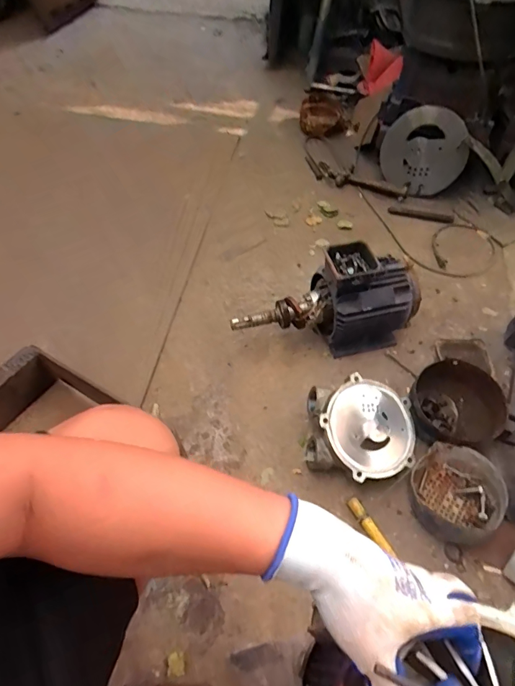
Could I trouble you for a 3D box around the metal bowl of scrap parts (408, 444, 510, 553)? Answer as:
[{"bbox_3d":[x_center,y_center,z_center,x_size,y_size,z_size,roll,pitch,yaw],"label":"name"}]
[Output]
[{"bbox_3d":[0.388,0.292,0.826,0.173,0.094,0.161,2,55,-2],"label":"metal bowl of scrap parts"}]

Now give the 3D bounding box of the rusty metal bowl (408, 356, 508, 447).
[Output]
[{"bbox_3d":[0.424,0.145,0.927,0.203,0.084,0.188,-19,59,-16],"label":"rusty metal bowl"}]

